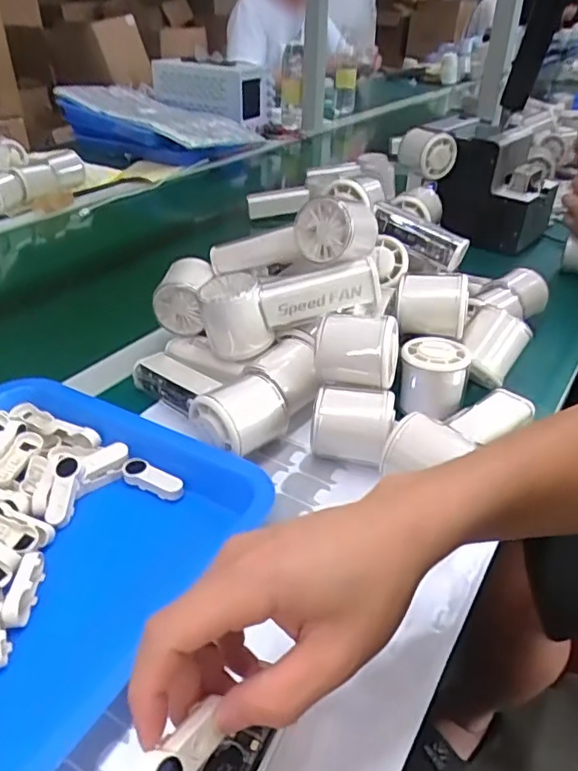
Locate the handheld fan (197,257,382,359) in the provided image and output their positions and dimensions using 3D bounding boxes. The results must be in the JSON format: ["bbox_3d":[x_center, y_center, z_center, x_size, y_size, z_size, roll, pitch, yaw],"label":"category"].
[{"bbox_3d":[0.000,-0.071,0.502,0.147,0.060,0.045,-14,34,6],"label":"handheld fan"}]

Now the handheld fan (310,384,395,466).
[{"bbox_3d":[0.050,0.033,0.463,0.061,0.053,0.047,10,35,12],"label":"handheld fan"}]

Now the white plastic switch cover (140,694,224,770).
[{"bbox_3d":[-0.041,0.140,0.226,0.016,0.013,0.043,18,24,23],"label":"white plastic switch cover"}]

